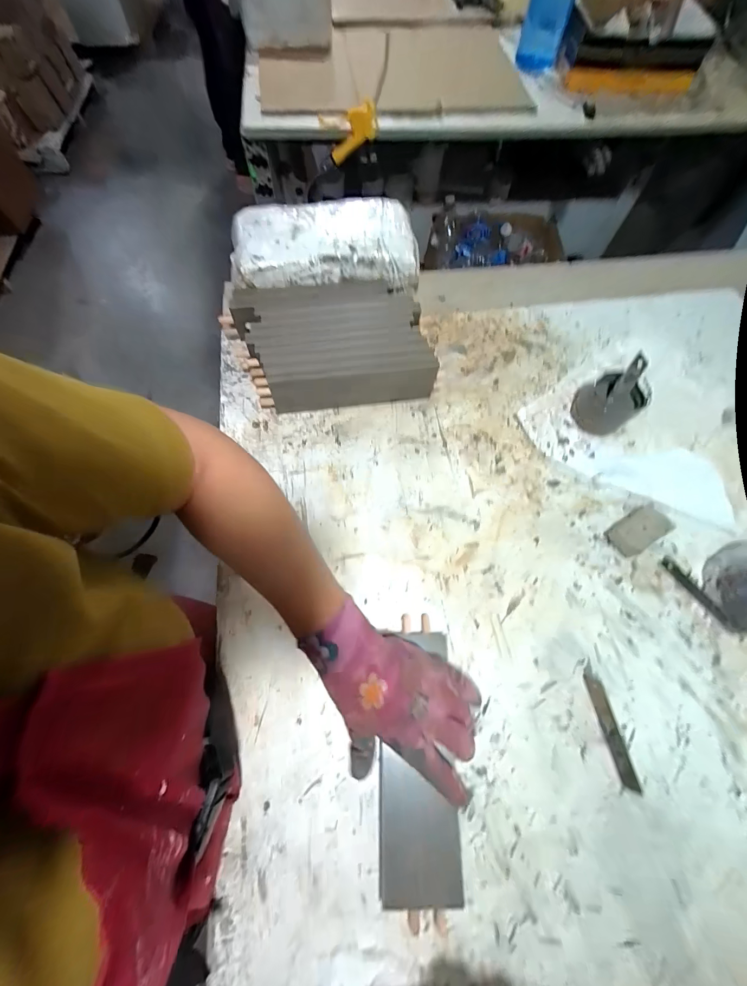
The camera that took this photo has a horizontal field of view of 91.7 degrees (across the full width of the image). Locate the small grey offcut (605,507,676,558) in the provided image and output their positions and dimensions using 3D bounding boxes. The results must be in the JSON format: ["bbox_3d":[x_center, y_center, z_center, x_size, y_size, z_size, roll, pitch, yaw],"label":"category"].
[{"bbox_3d":[0.309,0.043,0.421,0.070,0.022,0.038,-29,72,-13],"label":"small grey offcut"}]

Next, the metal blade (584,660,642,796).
[{"bbox_3d":[0.230,0.227,0.353,0.017,0.004,0.108,-10,69,-6],"label":"metal blade"}]

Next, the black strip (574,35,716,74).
[{"bbox_3d":[0.572,-0.938,0.774,0.272,0.053,0.030,1,68,-2],"label":"black strip"}]

